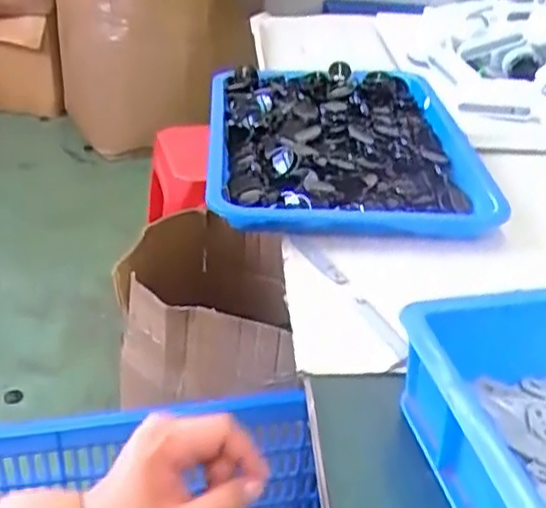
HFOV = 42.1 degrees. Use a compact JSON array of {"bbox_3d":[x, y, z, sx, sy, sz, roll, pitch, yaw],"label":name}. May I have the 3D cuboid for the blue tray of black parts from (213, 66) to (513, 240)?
[{"bbox_3d":[0.083,-0.160,0.930,0.322,0.049,0.454,-1,32,-3],"label":"blue tray of black parts"}]

